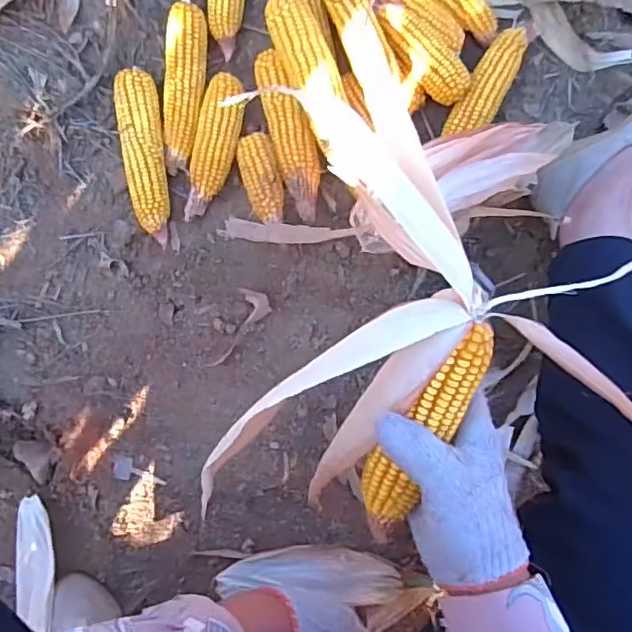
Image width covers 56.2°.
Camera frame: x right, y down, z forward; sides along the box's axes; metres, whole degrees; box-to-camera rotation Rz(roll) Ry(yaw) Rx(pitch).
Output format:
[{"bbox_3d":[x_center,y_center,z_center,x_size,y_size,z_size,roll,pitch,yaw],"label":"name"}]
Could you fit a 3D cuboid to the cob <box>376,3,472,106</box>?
[{"bbox_3d":[0.119,-0.291,0.660,0.051,0.043,0.126,-44,87,-6],"label":"cob"}]

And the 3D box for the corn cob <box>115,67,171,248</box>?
[{"bbox_3d":[-0.196,-0.179,0.667,0.051,0.044,0.192,-5,87,-2],"label":"corn cob"}]

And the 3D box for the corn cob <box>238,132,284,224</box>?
[{"bbox_3d":[-0.061,-0.154,0.674,0.044,0.041,0.106,-18,87,-3],"label":"corn cob"}]

